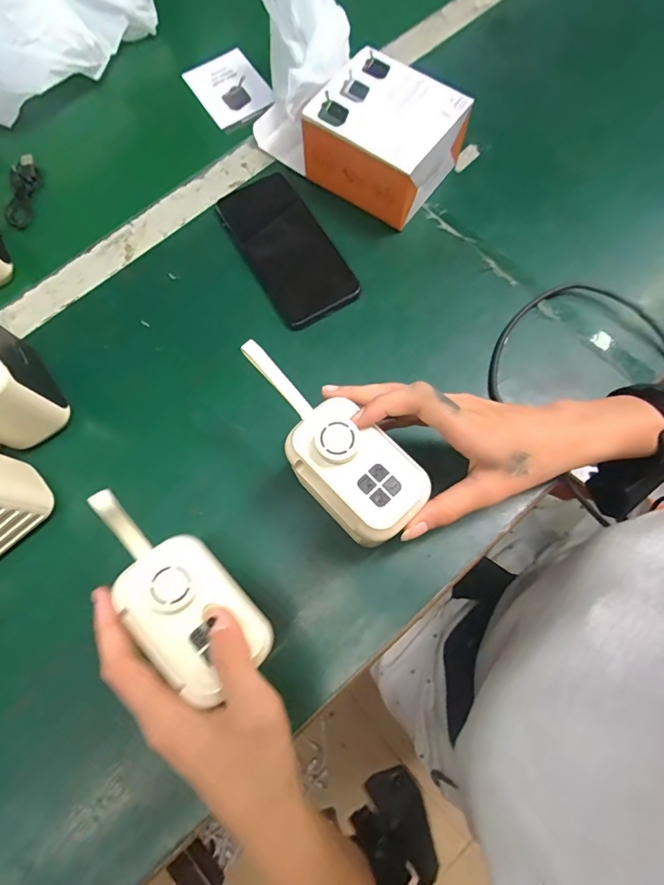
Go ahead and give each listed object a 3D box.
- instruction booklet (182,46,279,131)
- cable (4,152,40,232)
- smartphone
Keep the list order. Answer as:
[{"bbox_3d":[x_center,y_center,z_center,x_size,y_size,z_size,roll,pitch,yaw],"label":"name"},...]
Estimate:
[{"bbox_3d":[-0.106,-0.374,0.464,0.066,0.012,0.097,-33,76,-7],"label":"instruction booklet"},{"bbox_3d":[-0.306,-0.246,0.431,0.023,0.014,0.073,7,87,3],"label":"cable"},{"bbox_3d":[-0.041,-0.176,0.393,0.072,0.010,0.151,-30,76,-6],"label":"smartphone"}]

